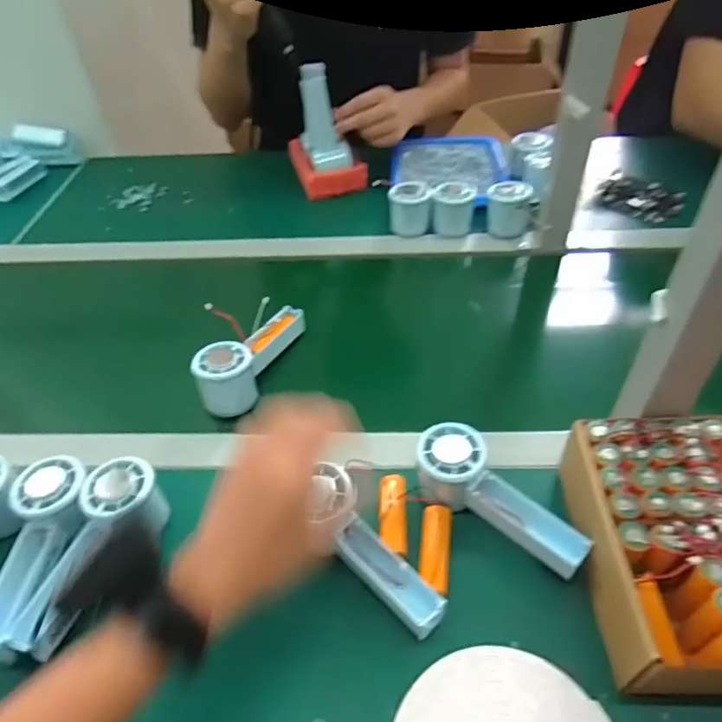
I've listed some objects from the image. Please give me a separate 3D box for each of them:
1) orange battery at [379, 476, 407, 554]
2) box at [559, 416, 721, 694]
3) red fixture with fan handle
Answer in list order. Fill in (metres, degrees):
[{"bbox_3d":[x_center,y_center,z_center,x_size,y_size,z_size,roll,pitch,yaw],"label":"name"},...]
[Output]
[{"bbox_3d":[0.027,0.130,0.462,0.022,0.017,0.070,-1,46,4],"label":"orange battery"},{"bbox_3d":[0.268,0.137,0.400,0.199,0.080,0.187,-3,46,2],"label":"box"},{"bbox_3d":[-0.059,-0.361,0.856,0.101,0.156,0.132,-15,47,-9],"label":"red fixture with fan handle"}]

